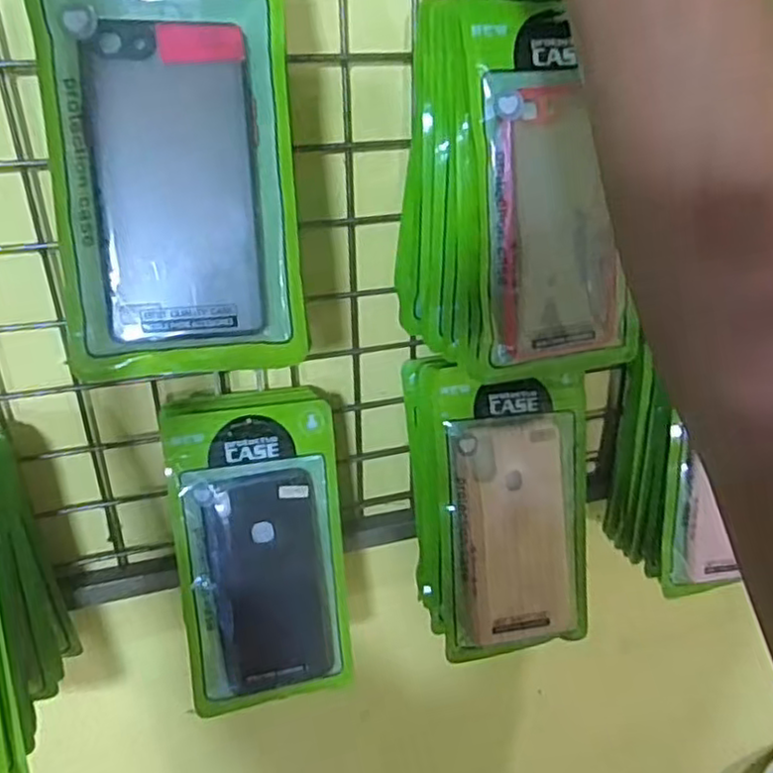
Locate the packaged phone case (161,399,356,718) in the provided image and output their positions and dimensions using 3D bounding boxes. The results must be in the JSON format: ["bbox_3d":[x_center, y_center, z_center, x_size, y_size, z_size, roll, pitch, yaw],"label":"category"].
[{"bbox_3d":[-0.086,0.120,0.479,0.114,0.209,0.010,-7,7,-15],"label":"packaged phone case"}]

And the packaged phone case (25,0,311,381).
[{"bbox_3d":[-0.099,-0.111,0.319,0.110,0.208,0.012,-6,7,-14],"label":"packaged phone case"}]

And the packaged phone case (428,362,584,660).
[{"bbox_3d":[0.093,0.091,0.488,0.112,0.201,0.012,-4,6,-14],"label":"packaged phone case"}]

